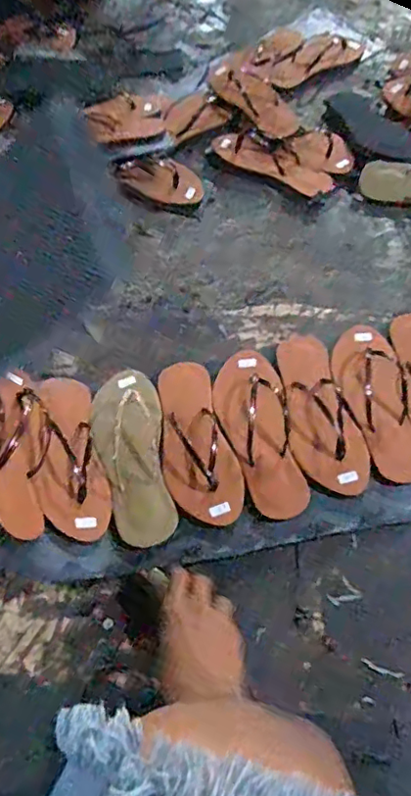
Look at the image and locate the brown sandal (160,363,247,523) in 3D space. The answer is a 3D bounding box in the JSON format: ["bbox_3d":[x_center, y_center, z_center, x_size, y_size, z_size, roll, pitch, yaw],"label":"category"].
[{"bbox_3d":[-0.016,0.045,0.731,0.087,0.029,0.234,-14,62,-5],"label":"brown sandal"}]

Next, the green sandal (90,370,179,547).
[{"bbox_3d":[-0.096,0.065,0.725,0.094,0.041,0.239,-10,62,-3],"label":"green sandal"}]

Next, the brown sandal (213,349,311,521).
[{"bbox_3d":[0.067,0.035,0.737,0.091,0.030,0.238,-10,62,-2],"label":"brown sandal"}]

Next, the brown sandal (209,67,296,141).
[{"bbox_3d":[0.084,-0.576,1.082,0.076,0.038,0.232,-39,67,-17],"label":"brown sandal"}]

